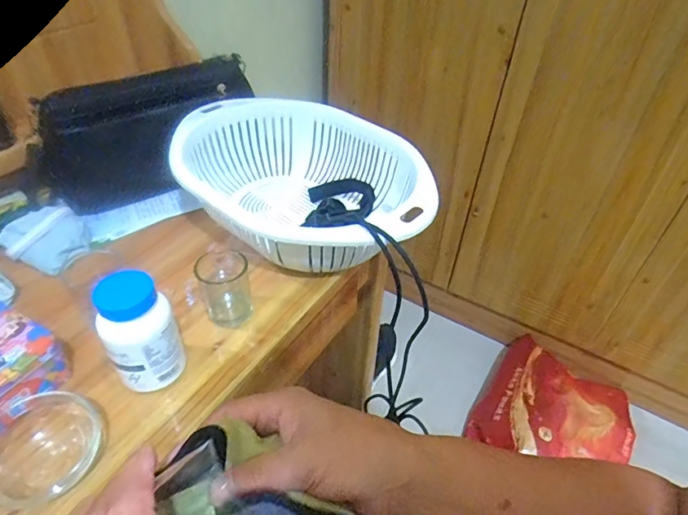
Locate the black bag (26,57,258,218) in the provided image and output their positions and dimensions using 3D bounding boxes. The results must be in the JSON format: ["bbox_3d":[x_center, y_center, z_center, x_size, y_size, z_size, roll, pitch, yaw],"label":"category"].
[{"bbox_3d":[-0.256,-0.162,0.631,0.283,0.152,0.040,-25,49,-29],"label":"black bag"}]

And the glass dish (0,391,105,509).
[{"bbox_3d":[-0.249,0.151,0.381,0.091,0.033,0.080,-28,51,-32],"label":"glass dish"}]

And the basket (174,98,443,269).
[{"bbox_3d":[-0.061,-0.084,0.583,0.324,0.104,0.241,34,49,29],"label":"basket"}]

